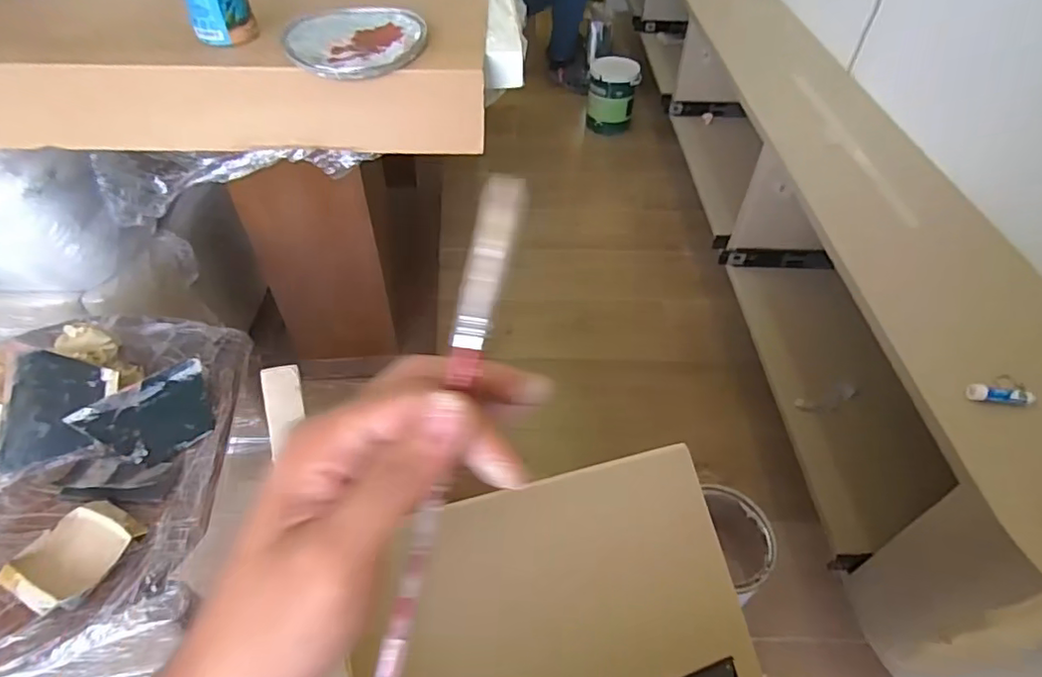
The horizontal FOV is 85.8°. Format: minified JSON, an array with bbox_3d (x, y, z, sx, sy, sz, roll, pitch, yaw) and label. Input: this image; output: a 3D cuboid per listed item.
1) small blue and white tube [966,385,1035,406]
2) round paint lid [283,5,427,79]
[{"bbox_3d":[0.548,0.066,0.639,0.067,0.021,0.016,8,48,6],"label":"small blue and white tube"},{"bbox_3d":[-0.181,-0.329,0.618,0.144,0.025,0.153,1,47,-1],"label":"round paint lid"}]

